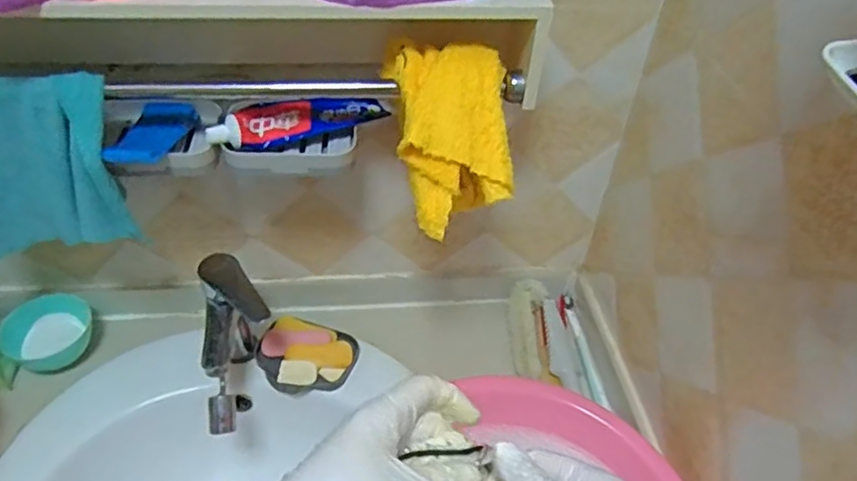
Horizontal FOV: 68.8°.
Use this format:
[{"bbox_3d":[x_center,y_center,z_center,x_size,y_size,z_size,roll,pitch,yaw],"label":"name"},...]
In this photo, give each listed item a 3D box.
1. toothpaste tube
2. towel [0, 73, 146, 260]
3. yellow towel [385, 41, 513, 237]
[{"bbox_3d":[-0.126,-0.117,0.611,0.171,0.037,0.028,-16,47,-20],"label":"toothpaste tube"},{"bbox_3d":[-0.374,-0.059,0.581,0.181,0.184,0.047,2,43,-2],"label":"towel"},{"bbox_3d":[0.015,-0.098,0.563,0.103,0.118,0.136,-1,44,-6],"label":"yellow towel"}]

